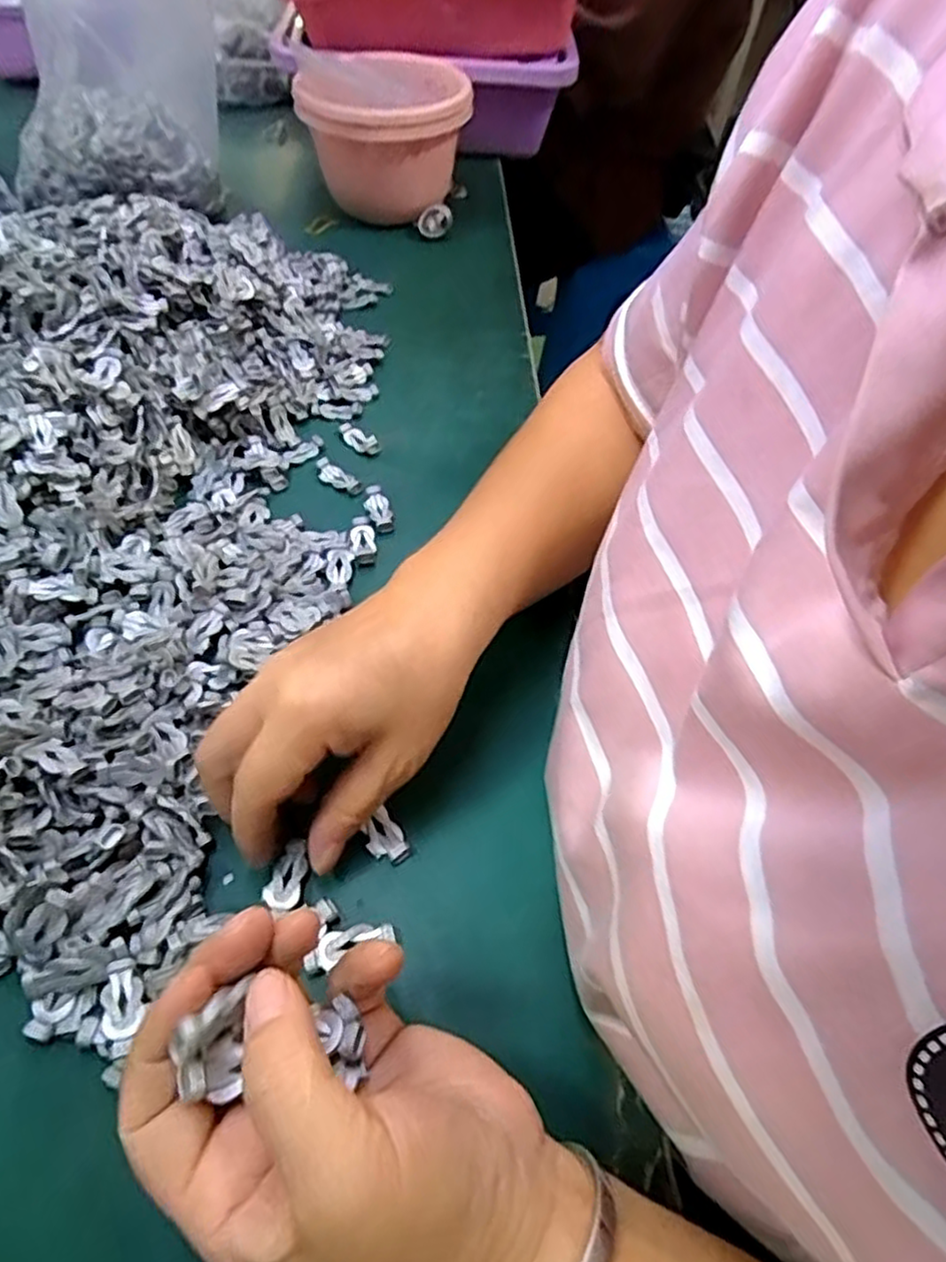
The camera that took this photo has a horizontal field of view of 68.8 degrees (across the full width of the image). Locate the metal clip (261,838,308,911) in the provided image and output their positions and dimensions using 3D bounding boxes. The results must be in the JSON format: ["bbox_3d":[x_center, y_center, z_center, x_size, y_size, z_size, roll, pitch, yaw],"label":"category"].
[{"bbox_3d":[-0.077,0.100,0.287,0.015,0.004,0.028,9,53,3],"label":"metal clip"}]

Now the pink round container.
[{"bbox_3d":[-0.078,-0.428,0.614,0.141,0.106,0.130,-5,54,-8],"label":"pink round container"}]

